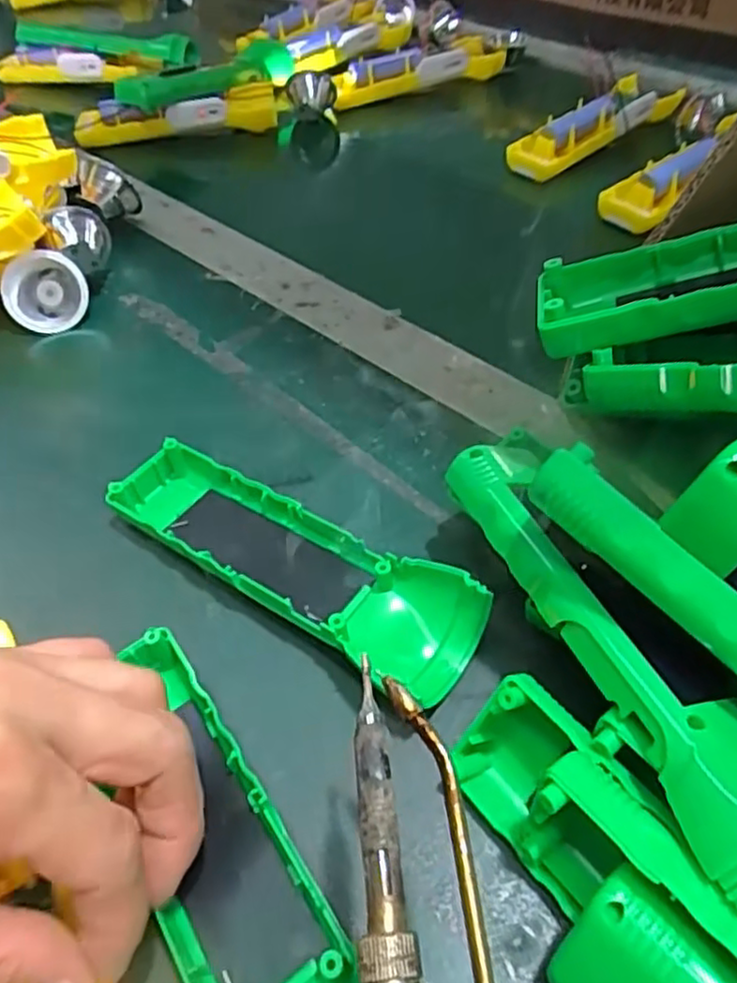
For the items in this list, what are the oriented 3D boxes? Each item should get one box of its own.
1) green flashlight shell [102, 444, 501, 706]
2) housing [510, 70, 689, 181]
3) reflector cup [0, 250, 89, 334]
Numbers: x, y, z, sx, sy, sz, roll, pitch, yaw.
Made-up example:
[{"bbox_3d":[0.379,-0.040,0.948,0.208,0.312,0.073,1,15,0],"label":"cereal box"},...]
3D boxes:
[{"bbox_3d":[-0.034,0.026,0.281,0.162,0.024,0.045,27,56,24],"label":"green flashlight shell"},{"bbox_3d":[0.180,-0.290,0.555,0.156,0.034,0.047,-33,55,-23],"label":"housing"},{"bbox_3d":[-0.190,-0.118,0.413,0.045,0.045,0.031,-11,20,-15],"label":"reflector cup"}]

